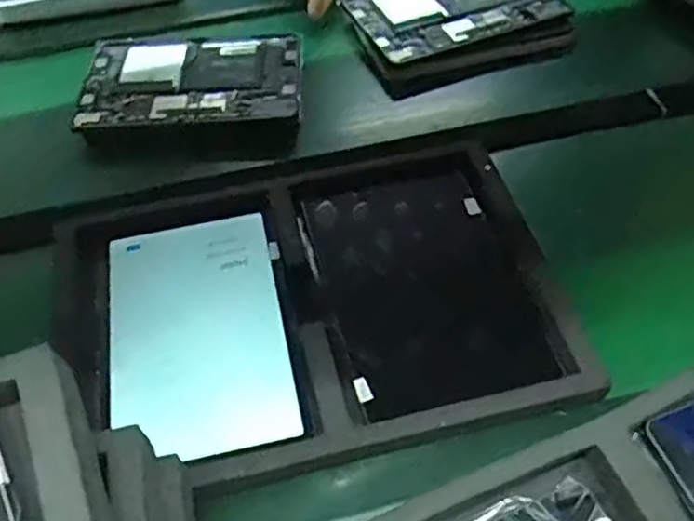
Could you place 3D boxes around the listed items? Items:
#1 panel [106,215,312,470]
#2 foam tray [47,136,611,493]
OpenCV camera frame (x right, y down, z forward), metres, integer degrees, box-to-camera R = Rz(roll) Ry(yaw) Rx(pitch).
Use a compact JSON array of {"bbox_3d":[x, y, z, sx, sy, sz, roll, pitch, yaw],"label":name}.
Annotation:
[{"bbox_3d":[-0.130,0.057,0.586,0.150,0.009,0.236,-11,53,-7],"label":"panel"},{"bbox_3d":[-0.036,0.032,0.601,0.423,0.049,0.320,-12,53,-7],"label":"foam tray"}]

